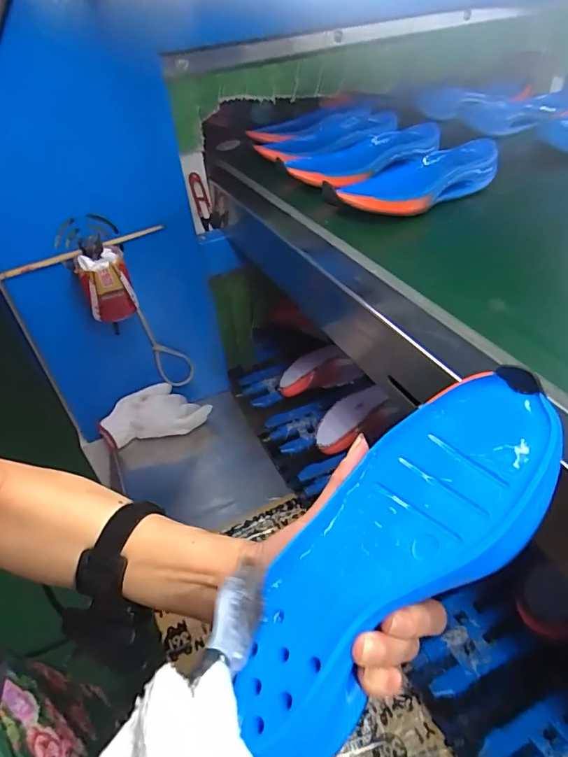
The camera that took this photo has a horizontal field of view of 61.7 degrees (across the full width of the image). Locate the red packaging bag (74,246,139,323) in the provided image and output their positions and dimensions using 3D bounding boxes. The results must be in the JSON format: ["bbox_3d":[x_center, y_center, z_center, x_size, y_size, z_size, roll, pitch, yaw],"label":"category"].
[{"bbox_3d":[-0.250,-0.132,0.674,0.064,0.088,0.059,-18,41,-13],"label":"red packaging bag"}]

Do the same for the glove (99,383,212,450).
[{"bbox_3d":[-0.228,0.060,0.837,0.176,0.071,0.076,-16,40,-10],"label":"glove"}]

